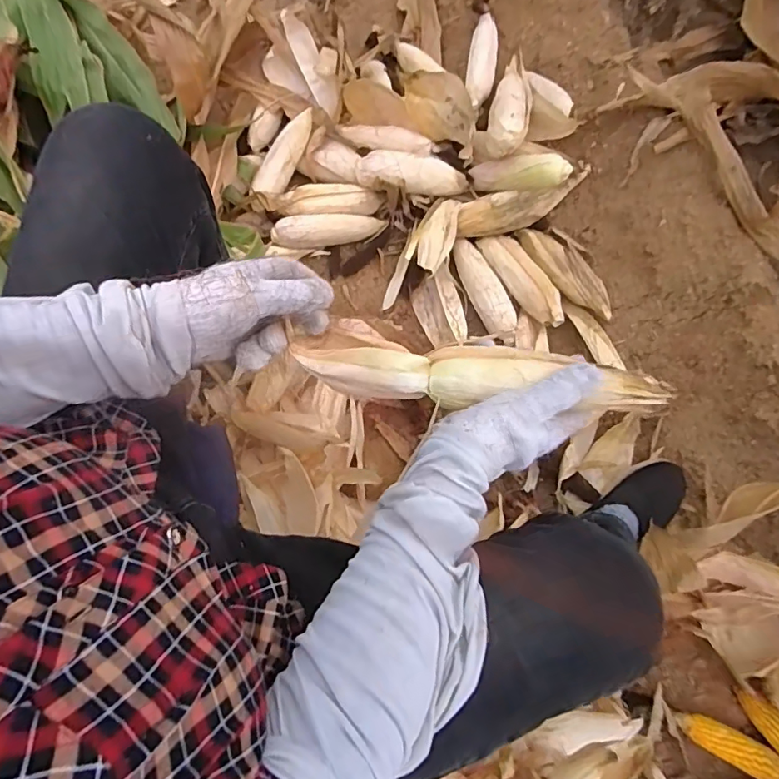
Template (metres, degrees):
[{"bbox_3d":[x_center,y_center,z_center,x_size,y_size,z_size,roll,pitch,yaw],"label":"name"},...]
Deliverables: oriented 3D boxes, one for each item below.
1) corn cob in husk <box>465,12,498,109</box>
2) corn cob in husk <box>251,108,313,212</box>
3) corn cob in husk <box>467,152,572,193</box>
[{"bbox_3d":[0.179,-0.638,0.974,0.055,0.063,0.191,9,76,3],"label":"corn cob in husk"},{"bbox_3d":[-0.205,-0.433,0.937,0.056,0.046,0.198,25,78,7],"label":"corn cob in husk"},{"bbox_3d":[0.223,-0.381,0.886,0.187,0.044,0.048,11,74,36],"label":"corn cob in husk"}]

